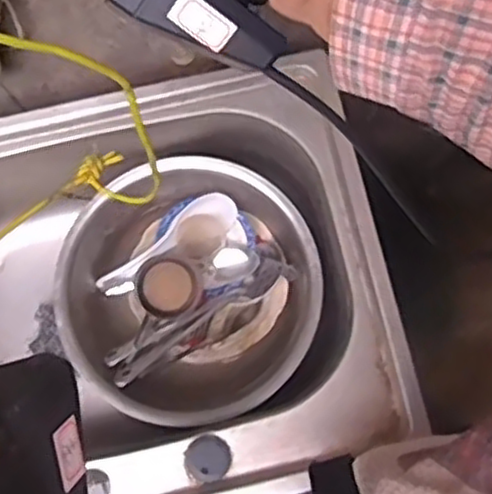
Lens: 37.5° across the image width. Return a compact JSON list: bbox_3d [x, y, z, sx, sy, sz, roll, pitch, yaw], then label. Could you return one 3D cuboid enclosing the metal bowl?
[{"bbox_3d":[-0.056,0.054,0.797,0.267,0.089,0.252,0,79,1],"label":"metal bowl"}]

